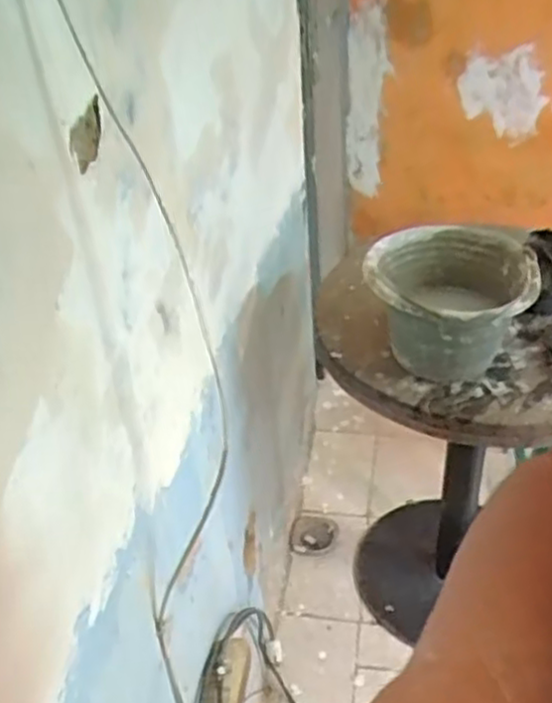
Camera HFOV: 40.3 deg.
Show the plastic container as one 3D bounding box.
[{"bbox_3d":[0.265,-0.059,1.163,0.244,0.181,0.252,-3,37,3],"label":"plastic container"}]

